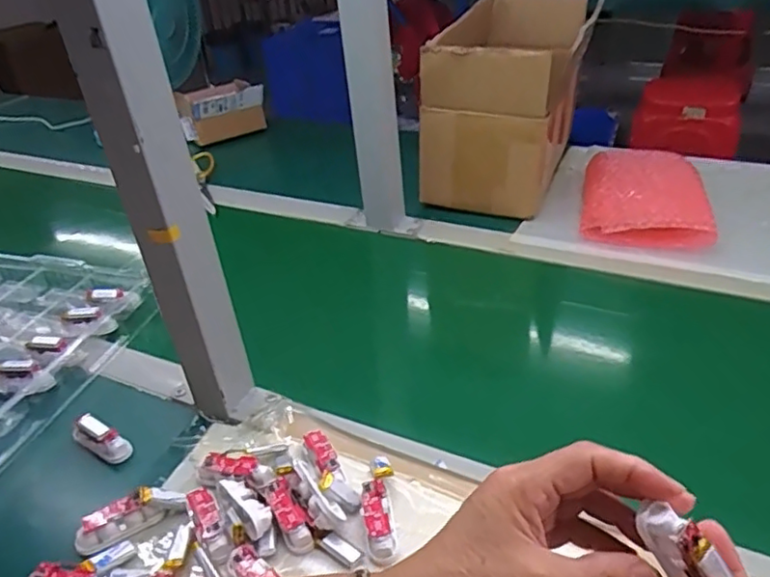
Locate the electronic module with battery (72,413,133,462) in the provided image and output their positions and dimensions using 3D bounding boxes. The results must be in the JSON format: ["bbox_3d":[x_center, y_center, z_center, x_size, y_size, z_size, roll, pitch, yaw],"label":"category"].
[{"bbox_3d":[-0.240,0.126,0.523,0.053,0.024,0.021,14,38,27],"label":"electronic module with battery"}]

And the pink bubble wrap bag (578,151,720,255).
[{"bbox_3d":[0.327,-0.121,0.783,0.143,0.038,0.217,6,35,16],"label":"pink bubble wrap bag"}]

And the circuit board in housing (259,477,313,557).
[{"bbox_3d":[-0.070,0.162,0.444,0.019,0.015,0.063,-23,38,-22],"label":"circuit board in housing"}]

